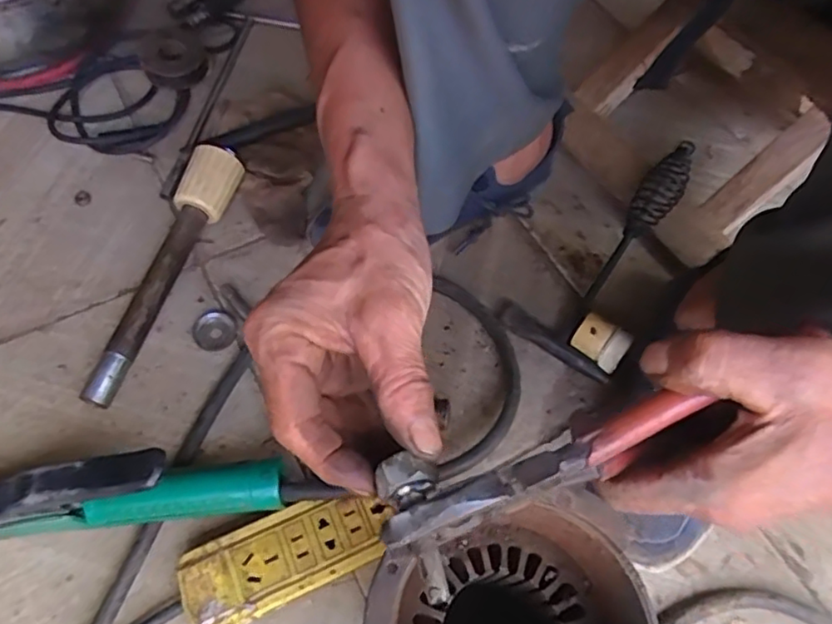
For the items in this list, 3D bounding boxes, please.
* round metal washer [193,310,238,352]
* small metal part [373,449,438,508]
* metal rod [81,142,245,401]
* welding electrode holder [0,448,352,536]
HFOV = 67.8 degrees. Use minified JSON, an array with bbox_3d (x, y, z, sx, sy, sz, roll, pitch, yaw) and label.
[{"bbox_3d":[-0.175,0.016,0.538,0.035,0.008,0.039,-39,70,-22],"label":"round metal washer"},{"bbox_3d":[-0.005,0.068,0.252,0.022,0.009,0.020,2,61,-3],"label":"small metal part"},{"bbox_3d":[-0.226,-0.043,0.544,0.045,0.048,0.258,18,61,6],"label":"metal rod"},{"bbox_3d":[-0.202,0.126,0.427,0.278,0.093,0.031,-3,61,-6],"label":"welding electrode holder"}]

